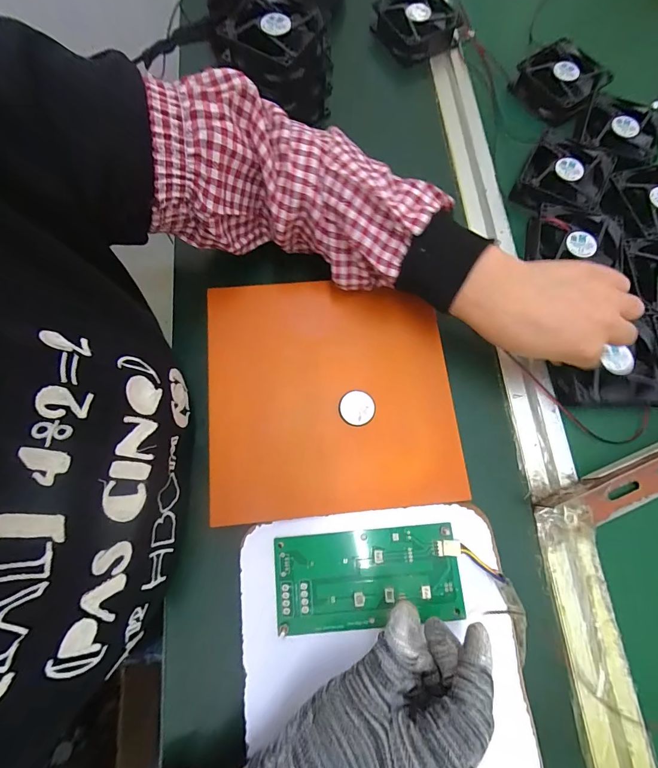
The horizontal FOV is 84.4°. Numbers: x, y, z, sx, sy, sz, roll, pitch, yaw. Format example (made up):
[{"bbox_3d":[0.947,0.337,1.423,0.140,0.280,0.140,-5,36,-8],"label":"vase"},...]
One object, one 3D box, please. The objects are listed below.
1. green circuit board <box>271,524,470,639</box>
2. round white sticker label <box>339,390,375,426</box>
[{"bbox_3d":[0.028,0.143,0.266,0.133,0.010,0.065,-4,72,-2],"label":"green circuit board"},{"bbox_3d":[0.023,0.020,0.298,0.028,0.004,0.027,0,75,-1],"label":"round white sticker label"}]

